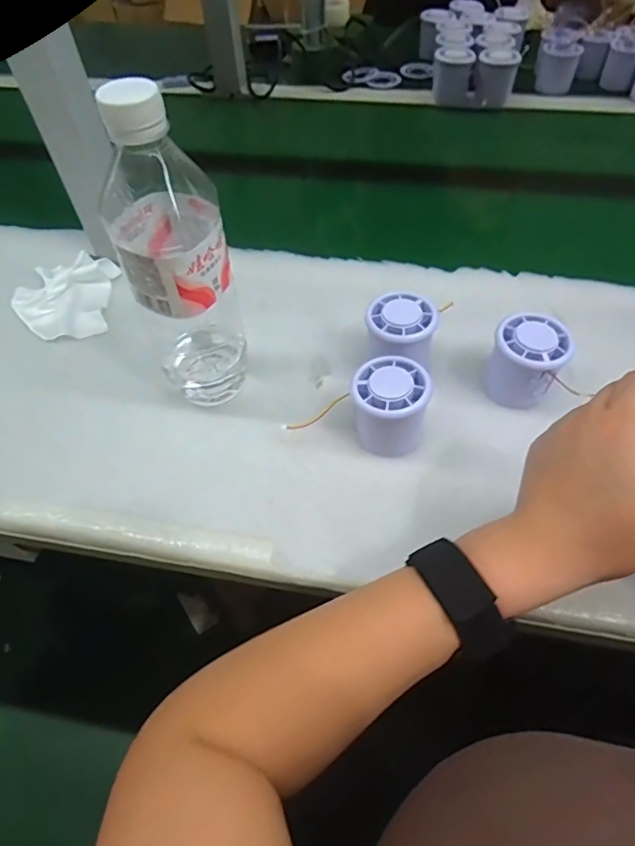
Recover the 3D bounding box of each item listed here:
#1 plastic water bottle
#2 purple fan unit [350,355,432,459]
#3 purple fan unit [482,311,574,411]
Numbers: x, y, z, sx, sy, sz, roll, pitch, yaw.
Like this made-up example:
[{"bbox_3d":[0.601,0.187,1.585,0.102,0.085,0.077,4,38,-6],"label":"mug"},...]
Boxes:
[{"bbox_3d":[-0.093,-0.100,0.347,0.077,0.223,0.070,-17,55,-10],"label":"plastic water bottle"},{"bbox_3d":[0.053,-0.011,0.380,0.053,0.056,0.053,9,55,9],"label":"purple fan unit"},{"bbox_3d":[0.162,-0.047,0.401,0.052,0.055,0.051,-1,54,1],"label":"purple fan unit"}]

